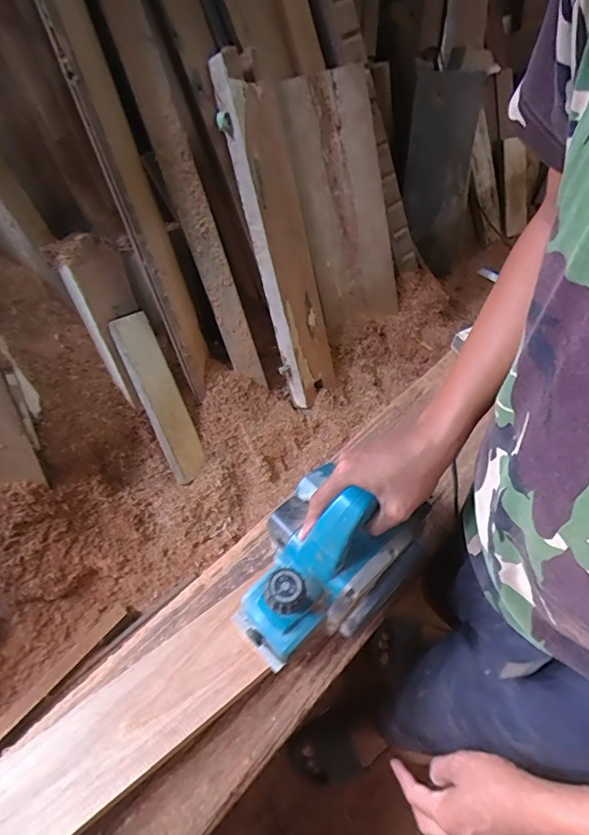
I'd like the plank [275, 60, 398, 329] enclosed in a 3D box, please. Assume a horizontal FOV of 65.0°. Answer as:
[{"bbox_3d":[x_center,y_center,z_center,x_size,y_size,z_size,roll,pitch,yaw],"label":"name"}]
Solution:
[{"bbox_3d":[0.138,-0.550,1.243,0.304,0.629,0.032,-36,35,-26],"label":"plank"}]

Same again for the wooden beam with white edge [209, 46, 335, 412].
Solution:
[{"bbox_3d":[-0.018,-0.414,1.134,0.175,0.795,0.055,-24,26,-20],"label":"wooden beam with white edge"}]

